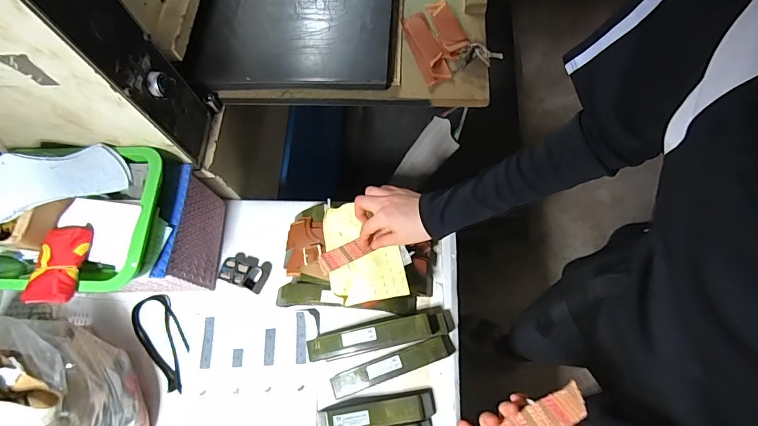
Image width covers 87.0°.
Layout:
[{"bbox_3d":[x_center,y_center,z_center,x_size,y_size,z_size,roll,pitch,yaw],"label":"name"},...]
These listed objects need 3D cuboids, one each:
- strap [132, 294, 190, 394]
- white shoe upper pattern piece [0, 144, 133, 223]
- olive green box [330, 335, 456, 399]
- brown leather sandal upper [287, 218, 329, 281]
[{"bbox_3d":[-0.345,0.206,0.635,0.067,0.017,0.160,-31,70,-7],"label":"strap"},{"bbox_3d":[-0.445,-0.026,0.480,0.249,0.049,0.071,-23,63,-23],"label":"white shoe upper pattern piece"},{"bbox_3d":[0.022,0.228,0.599,0.190,0.029,0.033,-19,69,-2],"label":"olive green box"},{"bbox_3d":[-0.110,0.052,0.615,0.030,0.079,0.096,11,71,-39],"label":"brown leather sandal upper"}]

